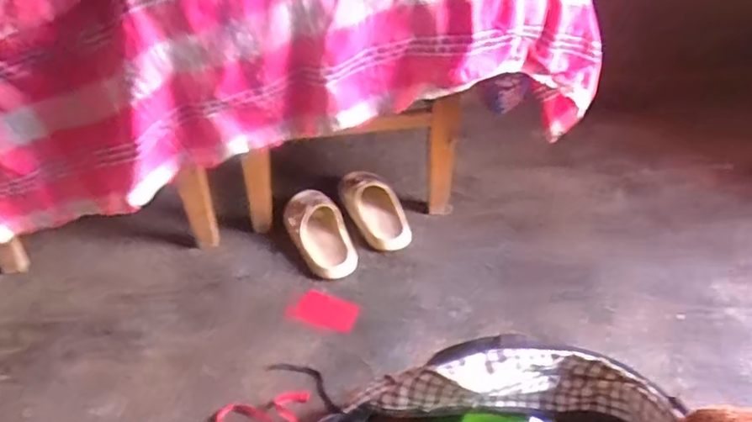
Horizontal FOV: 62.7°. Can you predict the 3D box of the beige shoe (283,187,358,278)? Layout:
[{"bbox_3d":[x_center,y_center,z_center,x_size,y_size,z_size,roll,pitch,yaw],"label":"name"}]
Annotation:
[{"bbox_3d":[-0.105,0.040,1.152,0.096,0.062,0.204,-18,45,-20],"label":"beige shoe"}]

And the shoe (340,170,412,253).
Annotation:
[{"bbox_3d":[-0.004,-0.012,1.184,0.091,0.055,0.203,-20,46,-21],"label":"shoe"}]

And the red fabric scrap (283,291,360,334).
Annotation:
[{"bbox_3d":[-0.088,0.169,1.054,0.114,0.010,0.068,12,43,13],"label":"red fabric scrap"}]

